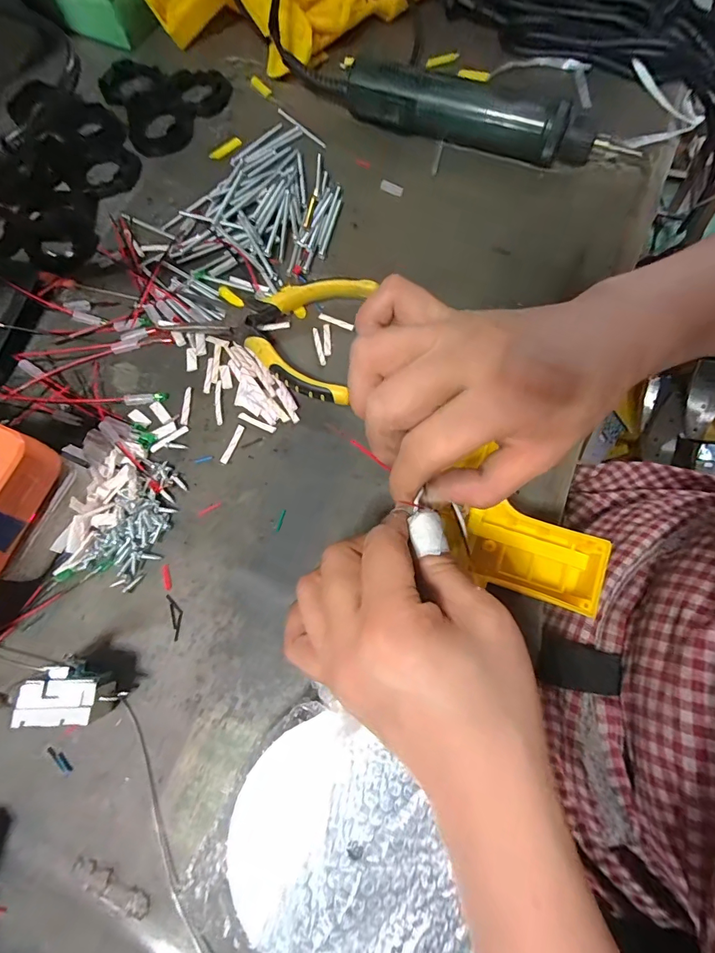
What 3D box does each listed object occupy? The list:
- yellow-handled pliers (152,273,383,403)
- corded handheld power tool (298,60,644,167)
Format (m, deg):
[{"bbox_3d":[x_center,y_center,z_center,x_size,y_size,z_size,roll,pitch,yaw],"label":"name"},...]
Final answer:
[{"bbox_3d":[-0.057,-0.116,0.304,0.144,0.020,0.091,25,74,8],"label":"yellow-handled pliers"},{"bbox_3d":[0.089,-0.305,0.355,0.282,0.042,0.046,21,74,7],"label":"corded handheld power tool"}]

